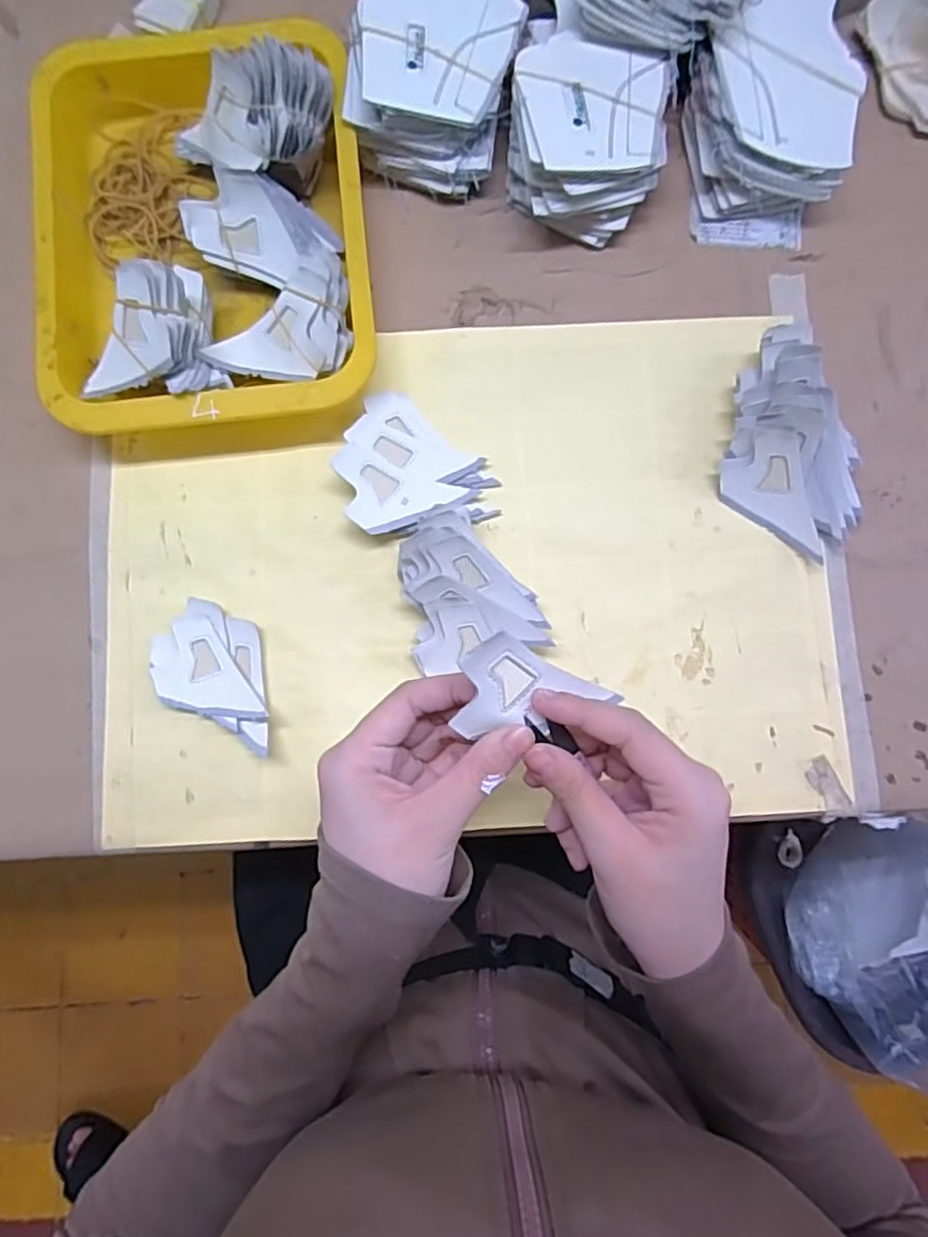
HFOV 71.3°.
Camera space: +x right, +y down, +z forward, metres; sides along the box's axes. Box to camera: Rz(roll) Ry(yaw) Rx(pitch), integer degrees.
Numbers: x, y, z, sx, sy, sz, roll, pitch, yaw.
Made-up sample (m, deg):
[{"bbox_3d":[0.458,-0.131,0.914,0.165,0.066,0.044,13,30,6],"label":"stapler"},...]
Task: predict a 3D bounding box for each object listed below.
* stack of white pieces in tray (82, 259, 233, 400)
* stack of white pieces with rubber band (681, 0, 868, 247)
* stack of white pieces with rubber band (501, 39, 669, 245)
[{"bbox_3d":[-0.190,-0.163,0.386,0.083,0.058,0.074,-14,83,-2],"label":"stack of white pieces in tray"},{"bbox_3d":[0.207,-0.362,0.426,0.103,0.041,0.226,17,83,2],"label":"stack of white pieces with rubber band"},{"bbox_3d":[0.080,-0.306,0.414,0.100,0.052,0.110,1,83,0],"label":"stack of white pieces with rubber band"}]

